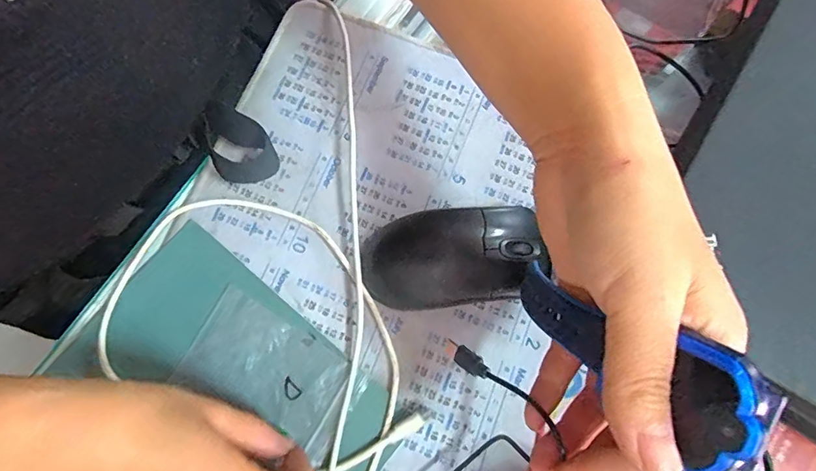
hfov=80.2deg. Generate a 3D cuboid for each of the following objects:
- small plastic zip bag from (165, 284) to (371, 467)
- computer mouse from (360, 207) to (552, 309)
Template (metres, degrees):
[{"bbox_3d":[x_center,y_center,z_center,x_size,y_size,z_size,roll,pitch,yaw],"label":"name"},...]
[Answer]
[{"bbox_3d":[-0.080,0.081,0.284,0.102,0.004,0.060,28,79,8],"label":"small plastic zip bag"},{"bbox_3d":[0.025,0.014,0.288,0.102,0.029,0.054,-4,76,0],"label":"computer mouse"}]

